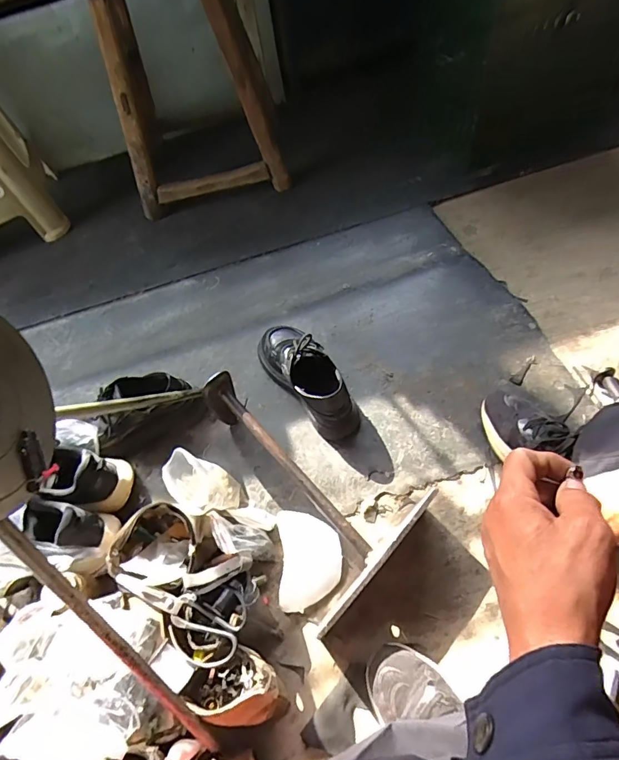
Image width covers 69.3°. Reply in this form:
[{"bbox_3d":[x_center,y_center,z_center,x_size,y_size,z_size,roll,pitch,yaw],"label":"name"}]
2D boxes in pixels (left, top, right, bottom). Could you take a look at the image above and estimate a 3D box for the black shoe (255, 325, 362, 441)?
[{"bbox_3d":[0.000,-0.014,0.801,0.098,0.108,0.244,-37,61,-13],"label":"black shoe"}]

